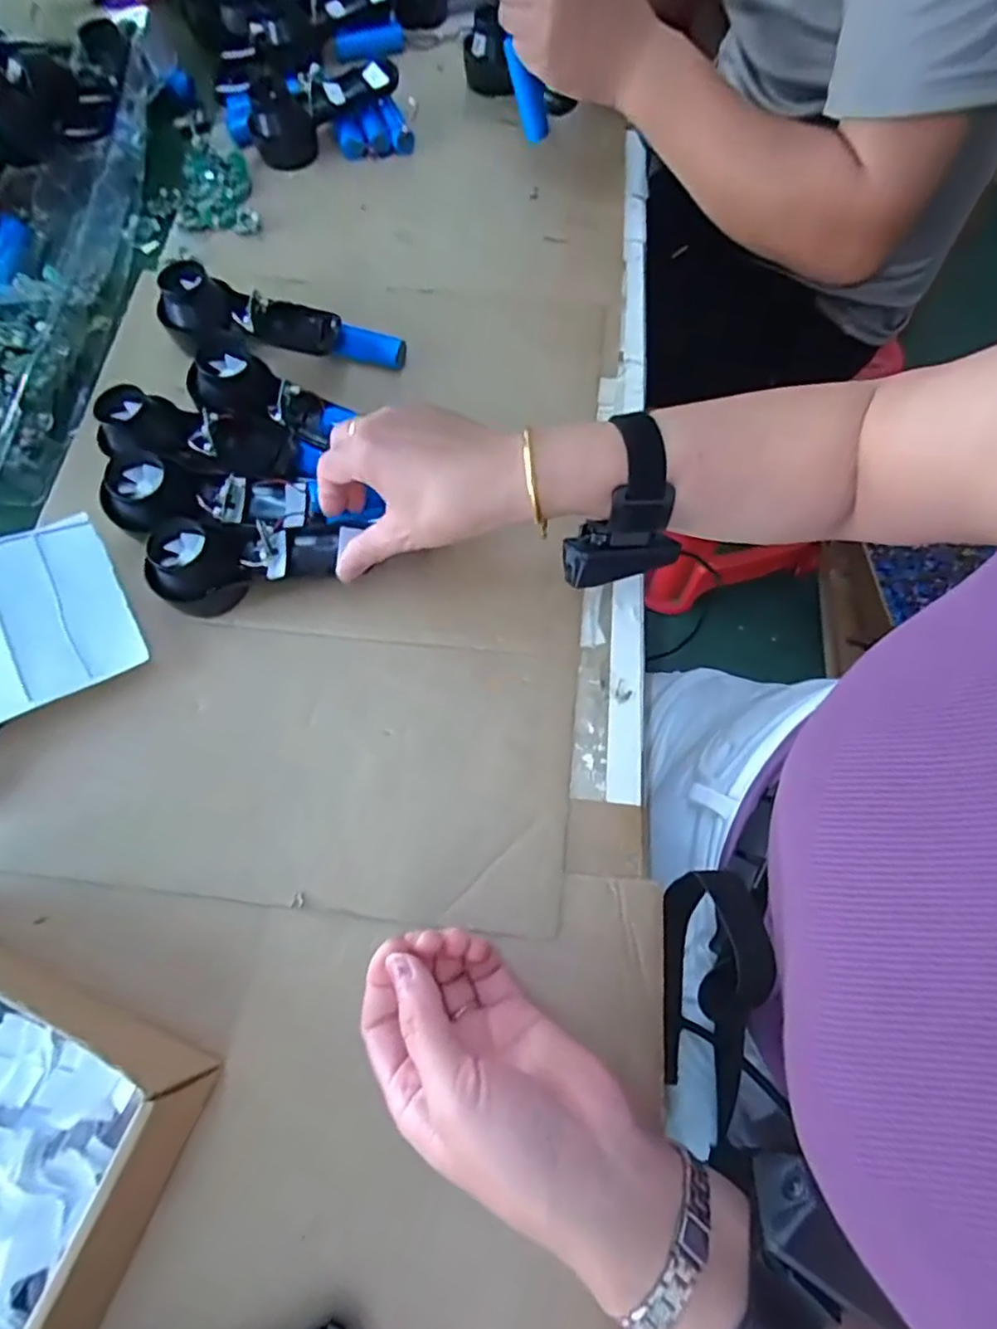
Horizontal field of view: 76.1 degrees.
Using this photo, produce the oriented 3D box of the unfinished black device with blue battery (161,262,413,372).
[{"bbox_3d":[-0.173,-0.268,0.510,0.190,0.055,0.056,13,70,8],"label":"unfinished black device with blue battery"}]

